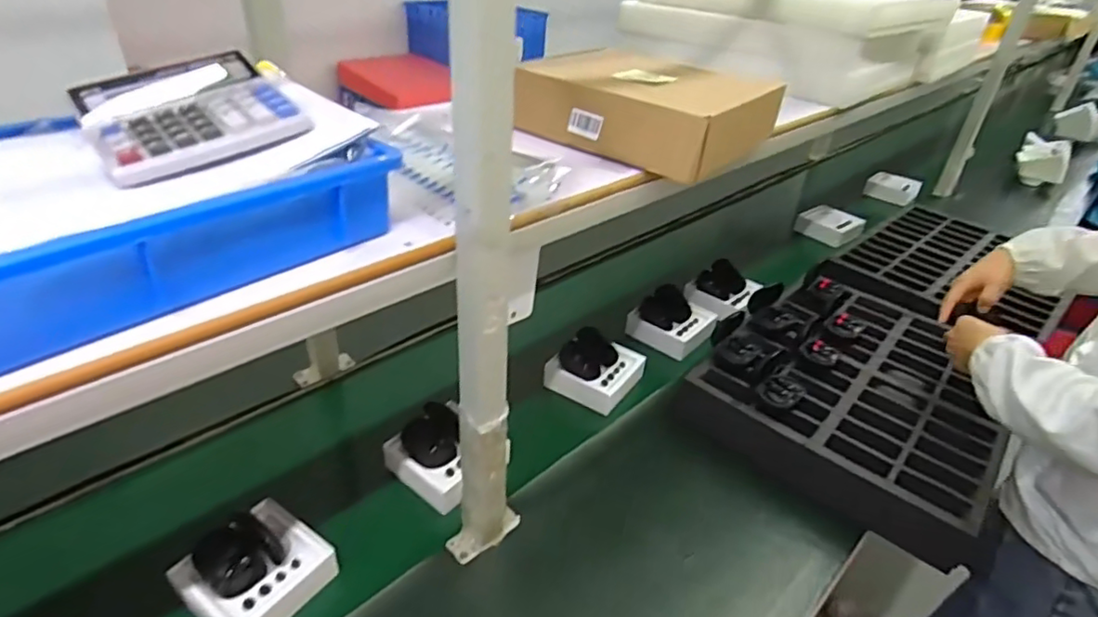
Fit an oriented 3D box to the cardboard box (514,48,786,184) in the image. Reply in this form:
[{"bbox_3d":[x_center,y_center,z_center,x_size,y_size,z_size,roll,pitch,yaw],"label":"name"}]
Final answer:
[{"bbox_3d":[0.148,-0.286,0.856,0.283,0.084,0.286,24,35,27],"label":"cardboard box"}]

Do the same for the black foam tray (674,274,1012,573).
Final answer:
[{"bbox_3d":[0.538,0.131,1.014,0.551,0.104,0.439,-23,42,-39],"label":"black foam tray"}]

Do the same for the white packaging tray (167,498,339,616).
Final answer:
[{"bbox_3d":[-0.355,0.322,0.726,0.137,0.047,0.143,23,35,27],"label":"white packaging tray"}]

